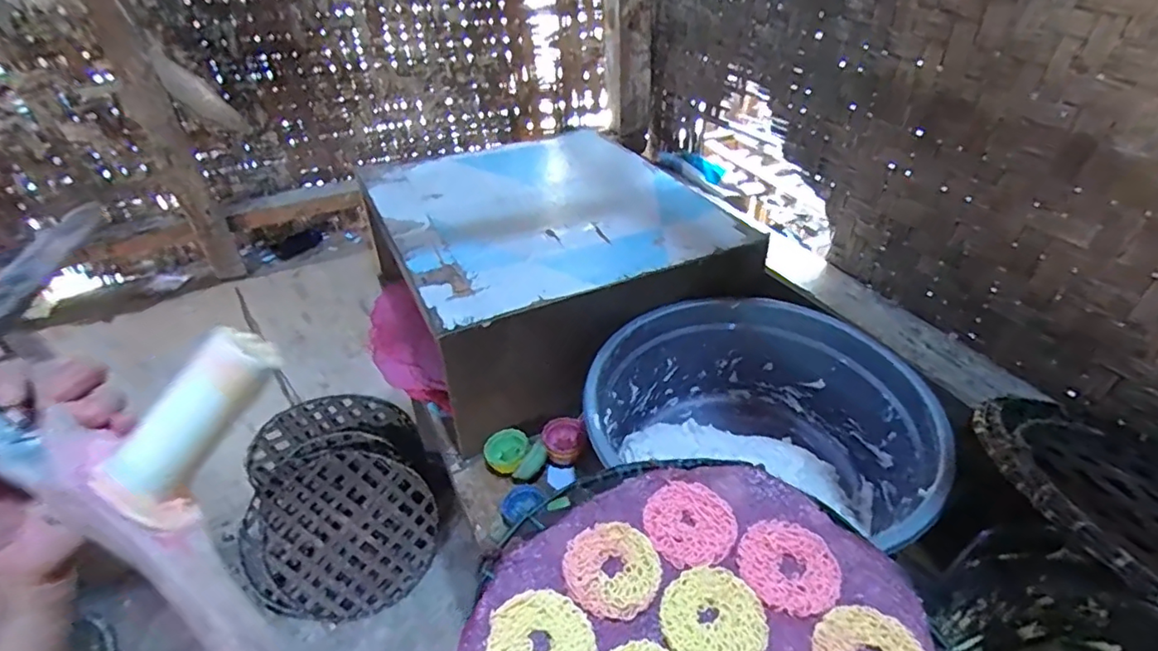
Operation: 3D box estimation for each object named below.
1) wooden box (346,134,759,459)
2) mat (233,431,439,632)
[{"bbox_3d":[-0.069,-0.138,1.054,0.523,0.219,0.608,-19,41,-19],"label":"wooden box"},{"bbox_3d":[-0.604,0.523,1.454,0.438,0.042,0.429,4,74,-13],"label":"mat"}]

